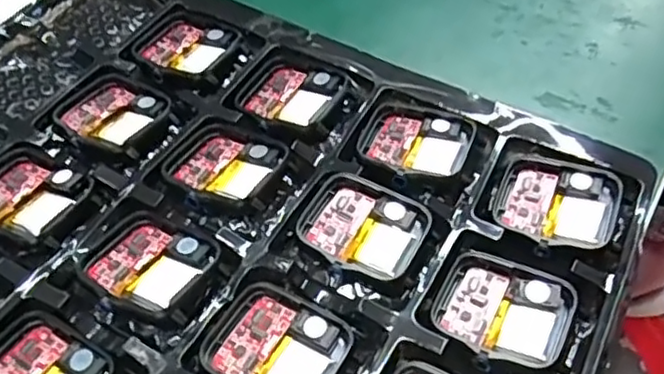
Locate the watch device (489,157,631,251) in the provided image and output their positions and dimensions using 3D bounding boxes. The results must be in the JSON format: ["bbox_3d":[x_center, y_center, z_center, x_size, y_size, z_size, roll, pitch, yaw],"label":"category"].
[{"bbox_3d":[0.084,0.005,0.243,0.043,0.010,0.035,18,54,15],"label":"watch device"}]

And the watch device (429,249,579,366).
[{"bbox_3d":[0.057,0.040,0.219,0.042,0.009,0.037,23,55,18],"label":"watch device"}]

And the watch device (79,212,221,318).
[{"bbox_3d":[-0.063,0.026,0.227,0.040,0.006,0.037,24,56,19],"label":"watch device"}]

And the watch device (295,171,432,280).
[{"bbox_3d":[0.010,0.014,0.236,0.042,0.008,0.035,25,56,19],"label":"watch device"}]

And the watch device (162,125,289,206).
[{"bbox_3d":[-0.042,-0.009,0.254,0.040,0.008,0.037,22,55,17],"label":"watch device"}]

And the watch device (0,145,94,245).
[{"bbox_3d":[-0.115,0.003,0.246,0.043,0.007,0.037,23,55,18],"label":"watch device"}]

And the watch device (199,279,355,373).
[{"bbox_3d":[-0.019,0.052,0.212,0.042,0.011,0.037,24,55,18],"label":"watch device"}]

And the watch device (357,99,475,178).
[{"bbox_3d":[0.032,-0.019,0.261,0.042,0.007,0.036,18,54,14],"label":"watch device"}]

